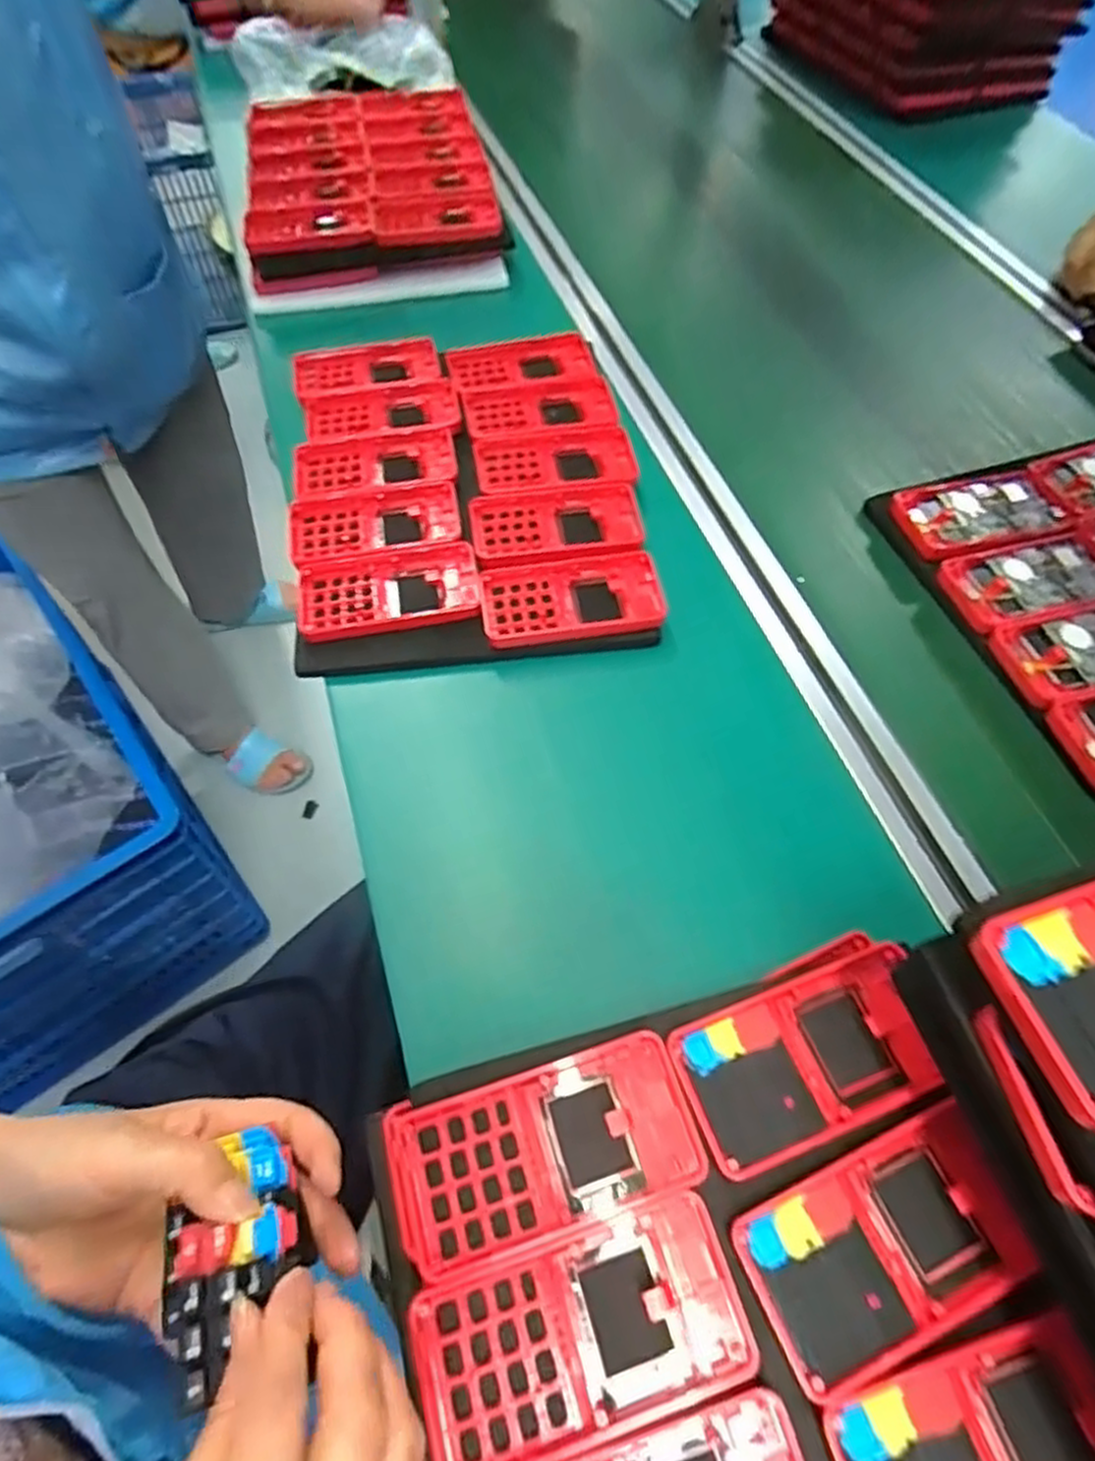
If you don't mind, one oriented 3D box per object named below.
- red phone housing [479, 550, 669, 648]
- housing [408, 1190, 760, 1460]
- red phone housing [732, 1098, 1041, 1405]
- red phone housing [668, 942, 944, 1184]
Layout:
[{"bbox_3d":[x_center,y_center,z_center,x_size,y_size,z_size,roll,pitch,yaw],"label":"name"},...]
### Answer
[{"bbox_3d":[0.019,-0.091,0.514,0.126,0.016,0.065,-7,58,-5],"label":"red phone housing"},{"bbox_3d":[0.012,0.231,0.286,0.123,0.020,0.063,-15,60,-10],"label":"housing"},{"bbox_3d":[0.135,0.204,0.296,0.109,0.013,0.062,-21,61,-13],"label":"red phone housing"},{"bbox_3d":[0.119,0.144,0.333,0.118,0.011,0.063,-18,60,-12],"label":"red phone housing"}]

